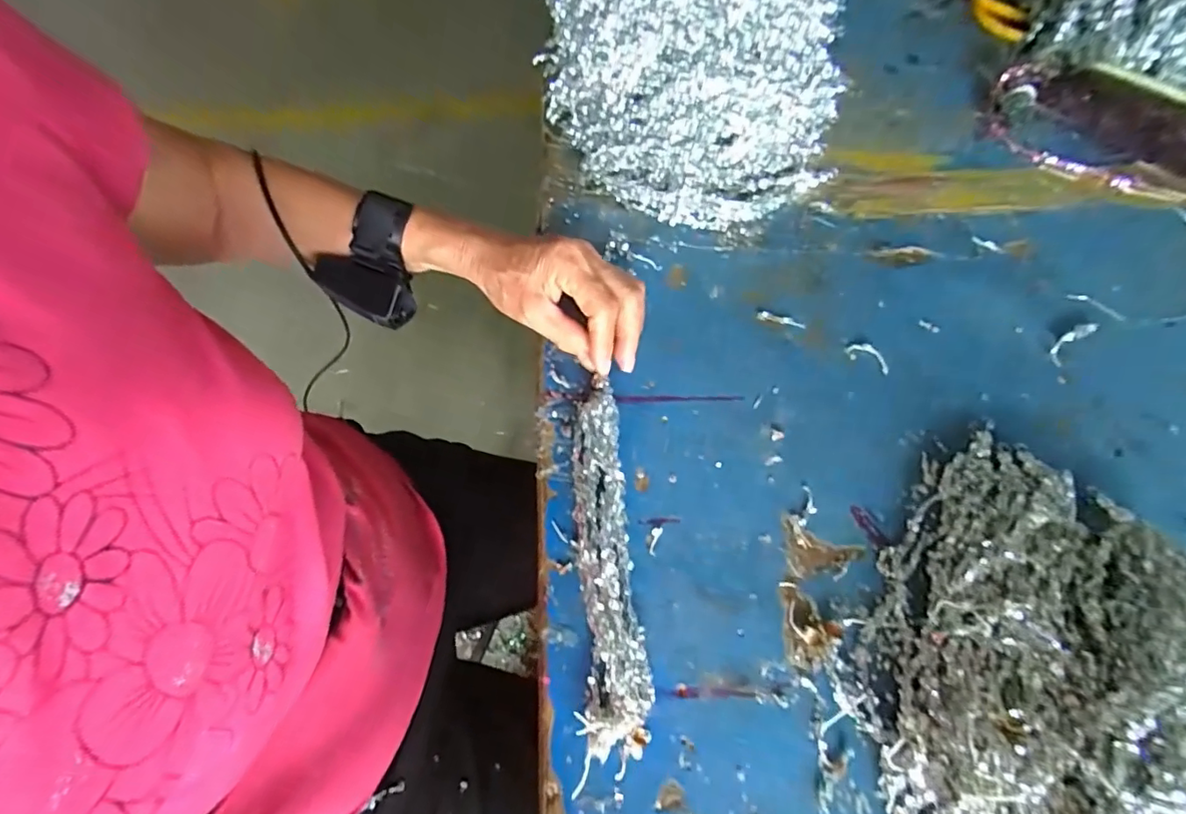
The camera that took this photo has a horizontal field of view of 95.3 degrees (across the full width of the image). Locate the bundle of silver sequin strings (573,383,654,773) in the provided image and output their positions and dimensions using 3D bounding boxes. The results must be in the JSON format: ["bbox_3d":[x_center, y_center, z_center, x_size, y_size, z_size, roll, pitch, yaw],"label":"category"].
[{"bbox_3d":[0.008,0.079,0.312,0.032,0.019,0.206,-3,66,-2],"label":"bundle of silver sequin strings"}]

